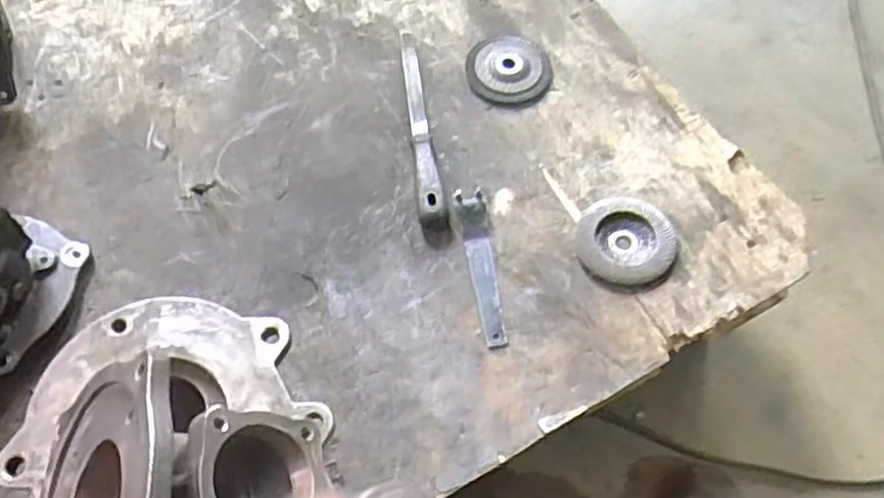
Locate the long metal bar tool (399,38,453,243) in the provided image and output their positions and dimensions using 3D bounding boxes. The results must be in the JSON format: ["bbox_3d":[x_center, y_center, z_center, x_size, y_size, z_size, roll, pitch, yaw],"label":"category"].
[{"bbox_3d":[-0.024,-0.134,0.765,0.029,0.029,0.280,-7,65,-7],"label":"long metal bar tool"}]

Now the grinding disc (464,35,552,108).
[{"bbox_3d":[0.076,-0.206,0.815,0.096,0.013,0.096,1,64,-3],"label":"grinding disc"}]

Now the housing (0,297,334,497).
[{"bbox_3d":[-0.175,0.108,0.417,0.192,0.130,0.213,-32,70,-17],"label":"housing"}]

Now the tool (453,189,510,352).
[{"bbox_3d":[0.039,0.017,0.702,0.029,0.012,0.165,-6,64,-6],"label":"tool"}]

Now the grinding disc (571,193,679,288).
[{"bbox_3d":[0.181,-0.008,0.707,0.094,0.022,0.092,1,64,-3],"label":"grinding disc"}]

